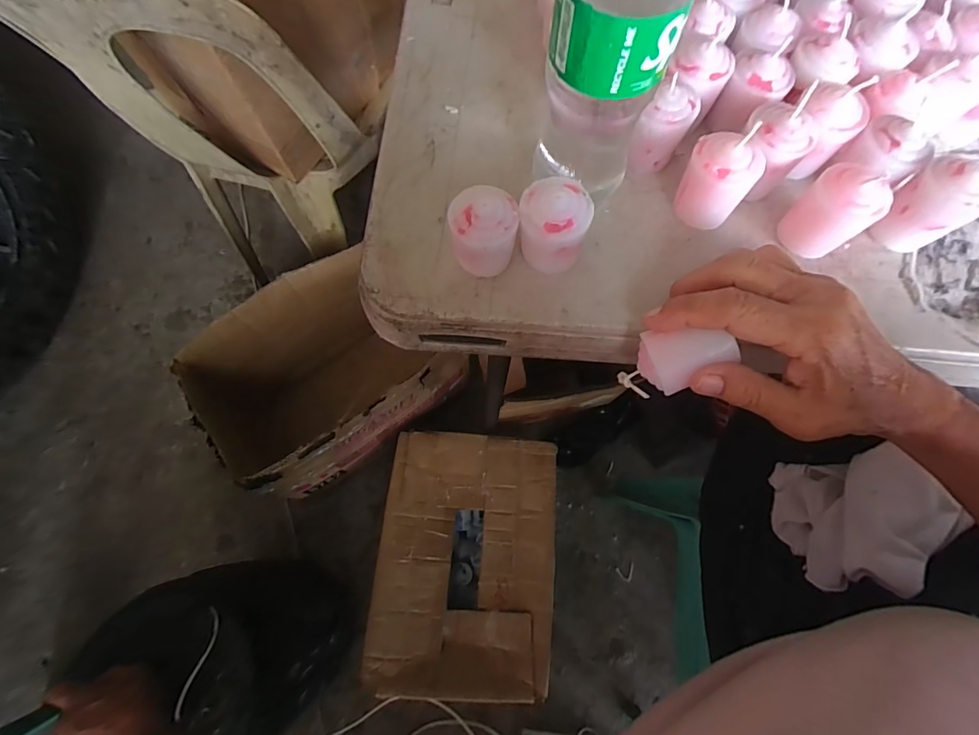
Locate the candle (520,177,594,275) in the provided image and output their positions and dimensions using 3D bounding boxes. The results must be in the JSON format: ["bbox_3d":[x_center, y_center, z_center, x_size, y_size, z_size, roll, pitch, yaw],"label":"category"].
[{"bbox_3d":[0.036,-0.079,0.255,0.037,0.046,0.039,0,73,-1],"label":"candle"}]

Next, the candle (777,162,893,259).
[{"bbox_3d":[0.195,-0.088,0.255,0.028,0.053,0.035,-38,77,-11],"label":"candle"}]

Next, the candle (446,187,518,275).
[{"bbox_3d":[-0.003,-0.074,0.254,0.036,0.046,0.034,-5,73,-2],"label":"candle"}]

